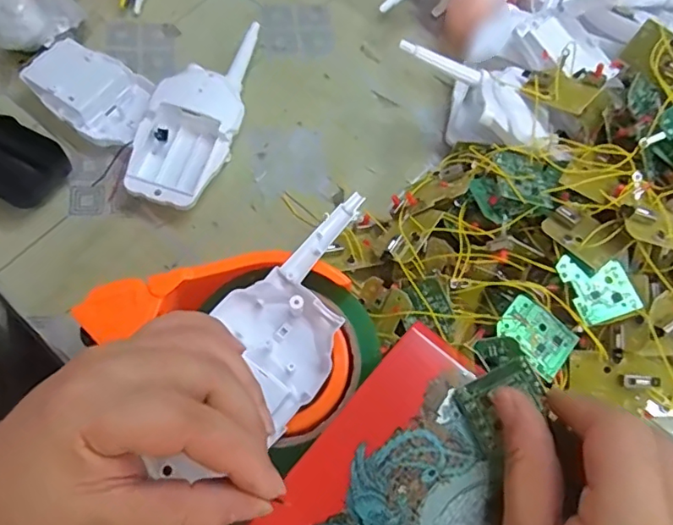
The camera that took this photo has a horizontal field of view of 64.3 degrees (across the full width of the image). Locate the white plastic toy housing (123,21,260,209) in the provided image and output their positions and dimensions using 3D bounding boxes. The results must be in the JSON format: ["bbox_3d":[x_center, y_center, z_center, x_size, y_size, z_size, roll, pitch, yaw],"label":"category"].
[{"bbox_3d":[-0.097,-0.109,0.389,0.061,0.034,0.157,16,67,7],"label":"white plastic toy housing"}]

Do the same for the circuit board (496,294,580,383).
[{"bbox_3d":[0.113,0.041,0.303,0.042,0.004,0.032,41,71,6],"label":"circuit board"}]

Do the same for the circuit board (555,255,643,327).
[{"bbox_3d":[0.148,0.013,0.303,0.034,0.004,0.041,-20,68,-1],"label":"circuit board"}]

